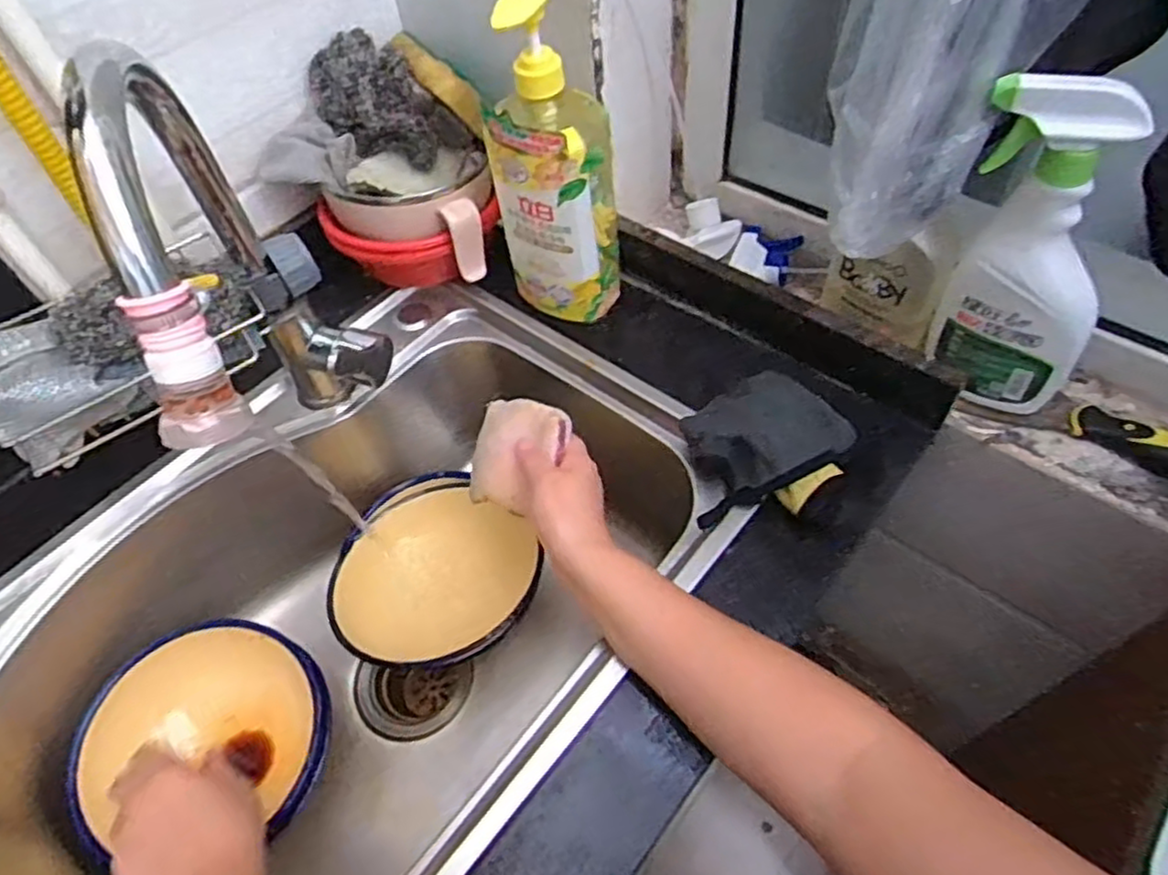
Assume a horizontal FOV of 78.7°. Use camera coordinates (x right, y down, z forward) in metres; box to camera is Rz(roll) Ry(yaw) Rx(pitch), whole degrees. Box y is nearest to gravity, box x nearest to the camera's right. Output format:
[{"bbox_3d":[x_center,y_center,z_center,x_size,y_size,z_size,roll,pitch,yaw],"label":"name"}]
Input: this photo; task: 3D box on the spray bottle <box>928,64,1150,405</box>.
[{"bbox_3d":[0.306,-0.120,0.487,0.049,0.228,0.115,-38,60,-20],"label":"spray bottle"}]

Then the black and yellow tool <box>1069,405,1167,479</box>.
[{"bbox_3d":[0.422,0.006,0.527,0.108,0.025,0.026,27,61,23],"label":"black and yellow tool"}]

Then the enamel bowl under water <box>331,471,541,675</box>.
[{"bbox_3d":[-0.142,0.132,0.674,0.163,0.067,0.175,-3,54,4],"label":"enamel bowl under water"}]

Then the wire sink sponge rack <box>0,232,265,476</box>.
[{"bbox_3d":[-0.309,-0.058,0.479,0.174,0.061,0.103,-27,56,-13],"label":"wire sink sponge rack"}]

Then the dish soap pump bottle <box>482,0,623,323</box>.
[{"bbox_3d":[-0.024,-0.213,0.573,0.088,0.260,0.059,26,61,22],"label":"dish soap pump bottle"}]

